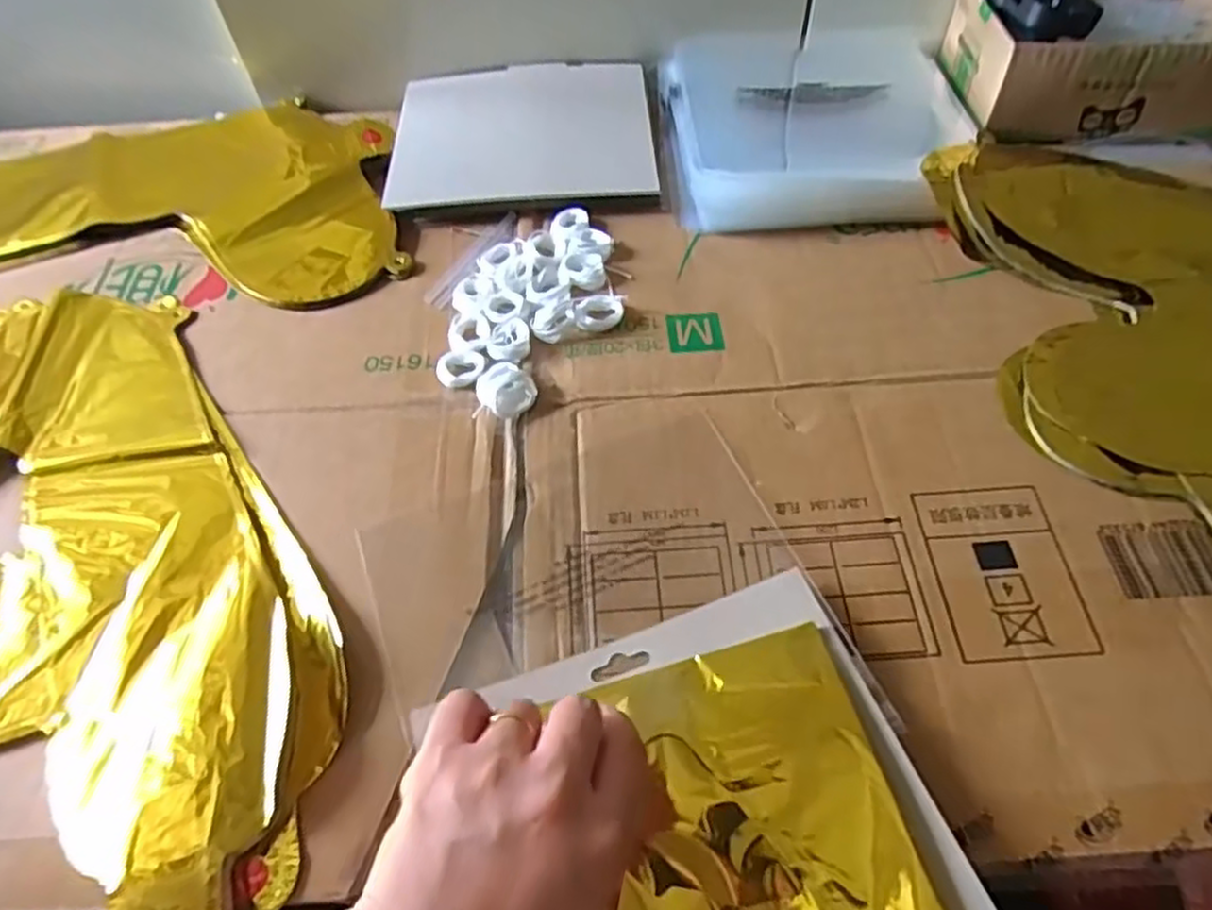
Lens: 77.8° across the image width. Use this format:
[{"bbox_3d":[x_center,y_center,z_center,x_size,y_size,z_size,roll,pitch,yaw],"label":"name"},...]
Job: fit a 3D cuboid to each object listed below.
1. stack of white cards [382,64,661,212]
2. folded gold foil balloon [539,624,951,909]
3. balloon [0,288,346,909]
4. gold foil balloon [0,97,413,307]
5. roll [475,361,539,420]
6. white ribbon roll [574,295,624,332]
[{"bbox_3d":[-0.060,-0.246,0.565,0.186,0.018,0.172,-2,53,1],"label":"stack of white cards"},{"bbox_3d":[0.036,0.148,0.297,0.156,0.023,0.133,-12,54,-7],"label":"folded gold foil balloon"},{"bbox_3d":[-0.325,0.054,0.383,0.389,0.012,0.363,-6,53,-2],"label":"balloon"},{"bbox_3d":[-0.347,-0.201,0.563,0.410,0.015,0.237,-2,53,1],"label":"gold foil balloon"},{"bbox_3d":[-0.057,-0.039,0.433,0.032,0.013,0.038,-18,55,-11],"label":"roll"},{"bbox_3d":[-0.004,-0.089,0.466,0.029,0.011,0.023,-2,53,1],"label":"white ribbon roll"}]

